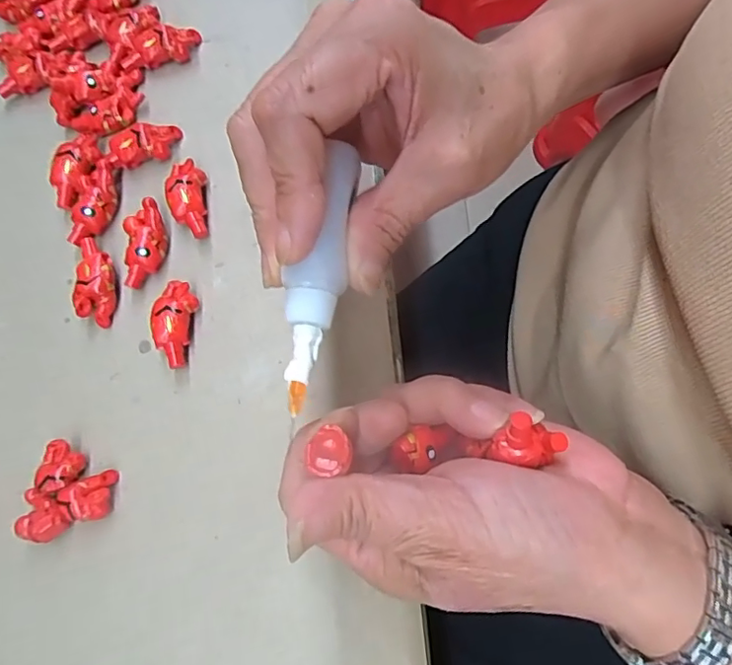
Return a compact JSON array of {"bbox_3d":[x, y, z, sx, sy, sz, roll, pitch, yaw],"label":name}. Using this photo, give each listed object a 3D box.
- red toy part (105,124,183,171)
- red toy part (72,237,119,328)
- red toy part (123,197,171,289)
[{"bbox_3d":[-0.112,-0.094,0.276,0.037,0.015,0.014,-23,75,-4],"label":"red toy part"},{"bbox_3d":[-0.128,-0.025,0.264,0.018,0.014,0.043,-8,74,0],"label":"red toy part"},{"bbox_3d":[-0.106,-0.043,0.264,0.019,0.013,0.039,-4,74,1],"label":"red toy part"}]

